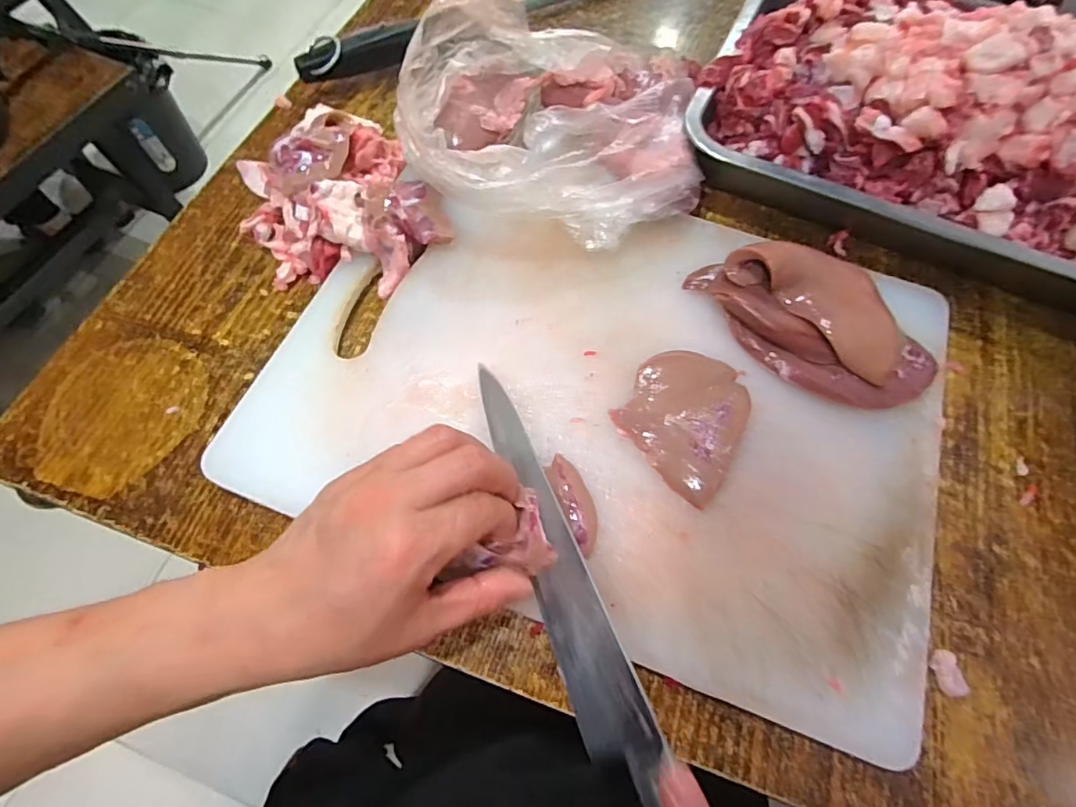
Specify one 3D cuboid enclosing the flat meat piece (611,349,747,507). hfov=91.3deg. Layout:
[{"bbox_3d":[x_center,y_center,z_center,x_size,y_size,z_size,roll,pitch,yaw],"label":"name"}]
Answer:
[{"bbox_3d":[0.088,0.006,0.311,0.071,0.020,0.085,32,63,18],"label":"flat meat piece"}]

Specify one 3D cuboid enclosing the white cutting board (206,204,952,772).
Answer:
[{"bbox_3d":[0.045,-0.017,0.313,0.379,0.024,0.279,20,66,7],"label":"white cutting board"}]

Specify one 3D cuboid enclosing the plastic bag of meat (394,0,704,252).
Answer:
[{"bbox_3d":[0.017,-0.201,0.361,0.193,0.088,0.188,6,66,3],"label":"plastic bag of meat"}]

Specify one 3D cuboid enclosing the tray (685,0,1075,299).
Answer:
[{"bbox_3d":[0.321,-0.205,0.388,0.384,0.120,0.256,23,68,10],"label":"tray"}]

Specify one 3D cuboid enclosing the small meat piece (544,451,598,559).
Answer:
[{"bbox_3d":[0.020,0.053,0.284,0.020,0.013,0.054,-22,67,-11],"label":"small meat piece"}]

